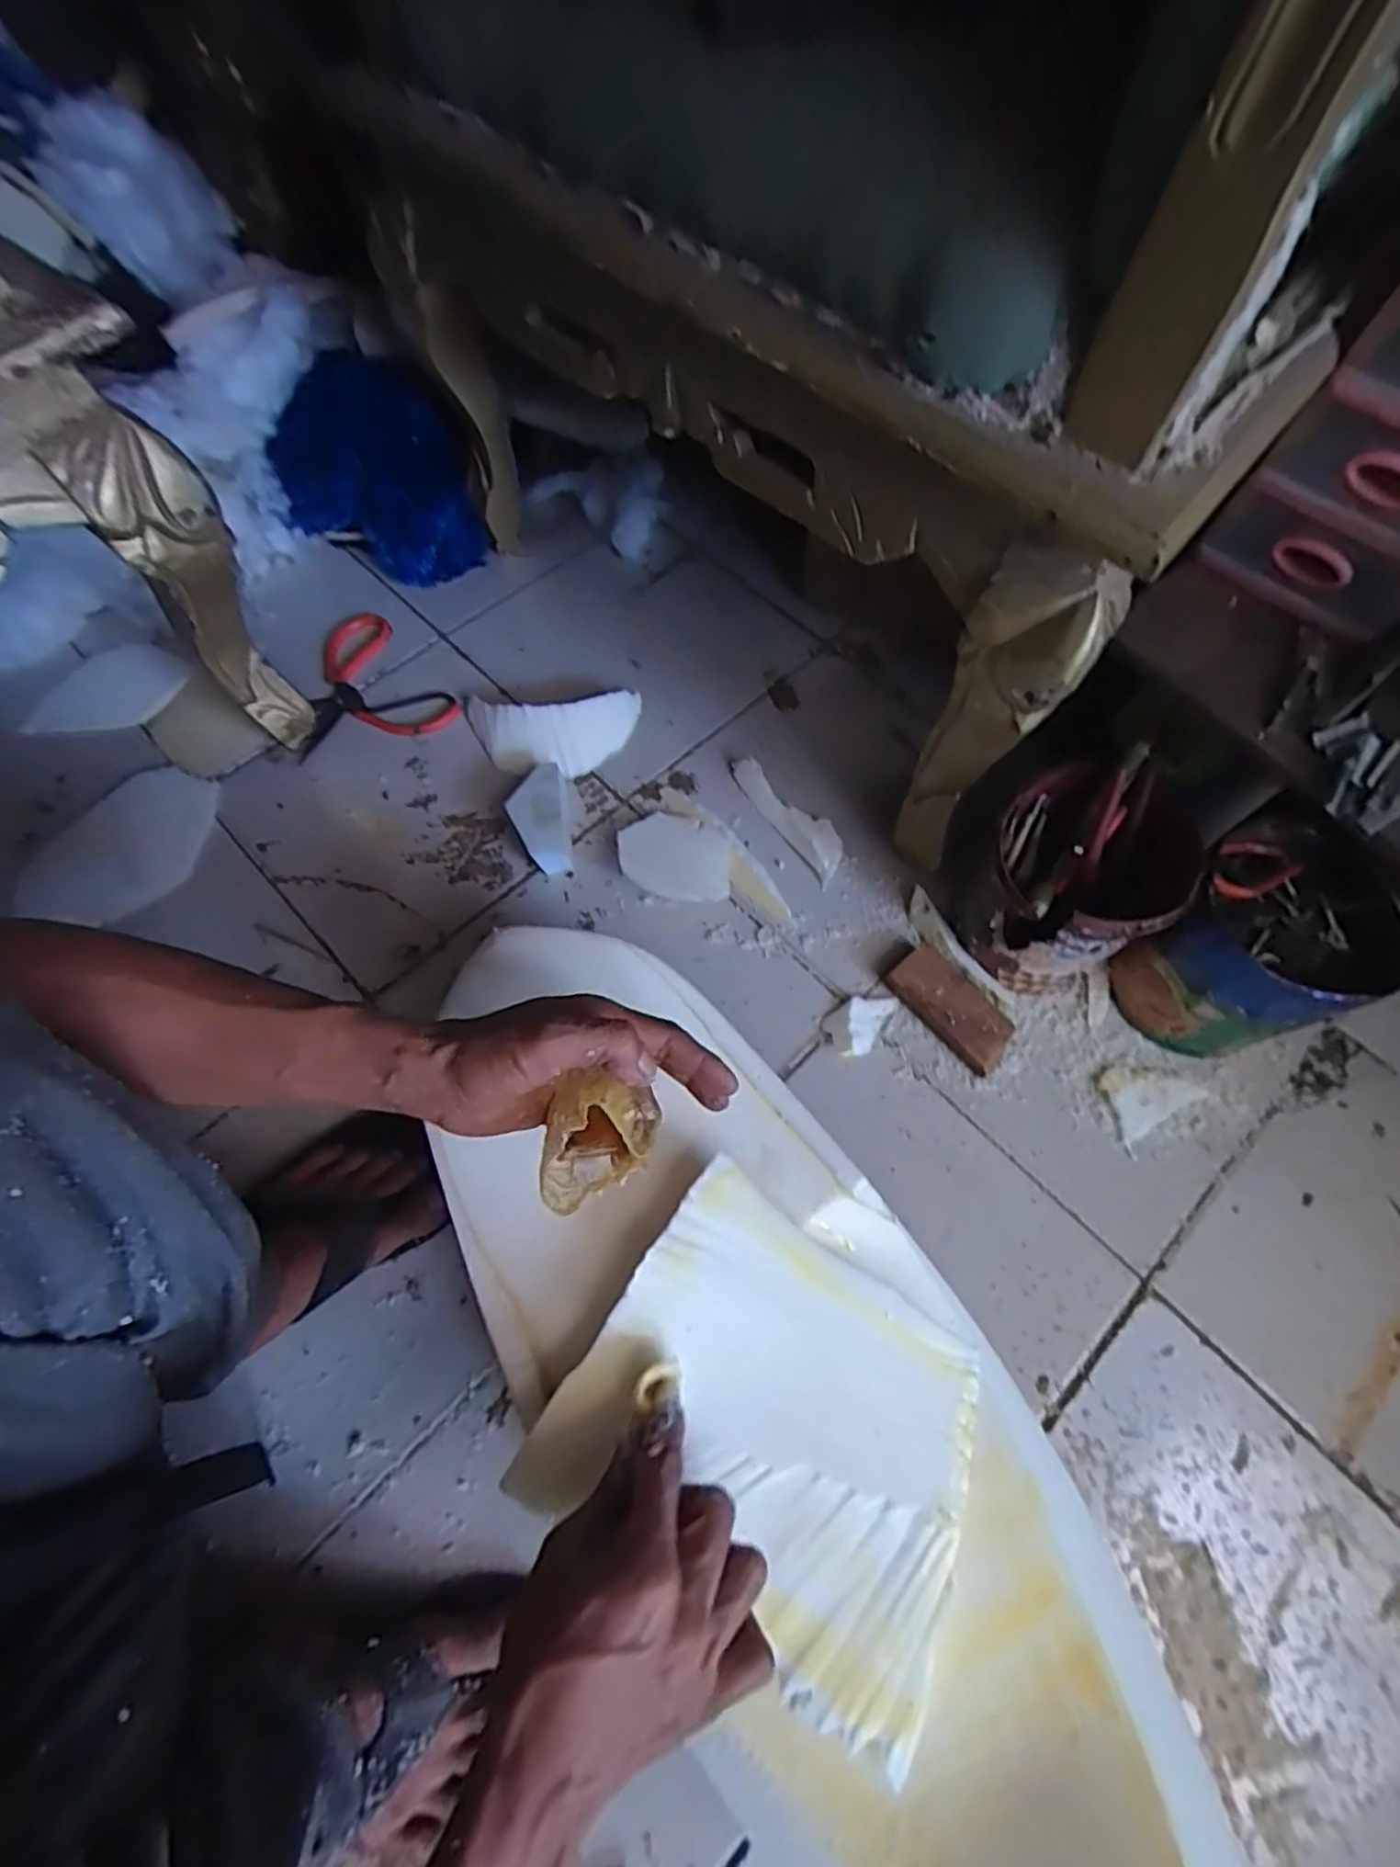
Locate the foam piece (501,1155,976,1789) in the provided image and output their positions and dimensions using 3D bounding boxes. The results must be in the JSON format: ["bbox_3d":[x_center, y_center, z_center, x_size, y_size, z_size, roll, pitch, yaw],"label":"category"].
[{"bbox_3d":[0.046,0.275,0.401,0.227,0.031,0.191,33,70,12],"label":"foam piece"}]

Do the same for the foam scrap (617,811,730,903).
[{"bbox_3d":[-0.024,-0.071,0.684,0.100,0.033,0.093,0,67,-1],"label":"foam scrap"}]

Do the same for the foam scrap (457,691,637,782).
[{"bbox_3d":[-0.150,-0.204,0.735,0.178,0.040,0.095,-3,67,-2],"label":"foam scrap"}]

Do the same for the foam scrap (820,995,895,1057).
[{"bbox_3d":[0.142,0.076,0.631,0.069,0.014,0.045,-22,69,-10],"label":"foam scrap"}]

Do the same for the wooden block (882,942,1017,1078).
[{"bbox_3d":[0.216,0.063,0.631,0.052,0.027,0.114,-38,72,-15],"label":"wooden block"}]

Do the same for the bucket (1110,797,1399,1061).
[{"bbox_3d":[0.439,0.013,0.588,0.138,0.150,0.151,0,67,-1],"label":"bucket"}]

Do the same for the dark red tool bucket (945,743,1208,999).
[{"bbox_3d":[0.292,-0.043,0.602,0.153,0.166,0.143,0,67,-1],"label":"dark red tool bucket"}]

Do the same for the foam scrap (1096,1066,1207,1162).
[{"bbox_3d":[0.370,0.136,0.613,0.085,0.005,0.061,-33,71,-14],"label":"foam scrap"}]

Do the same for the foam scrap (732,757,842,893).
[{"bbox_3d":[0.089,-0.116,0.712,0.045,0.020,0.151,-32,71,-13],"label":"foam scrap"}]

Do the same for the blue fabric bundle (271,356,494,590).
[{"bbox_3d":[-0.347,-0.480,0.792,0.169,0.157,0.155,39,72,15],"label":"blue fabric bundle"}]

